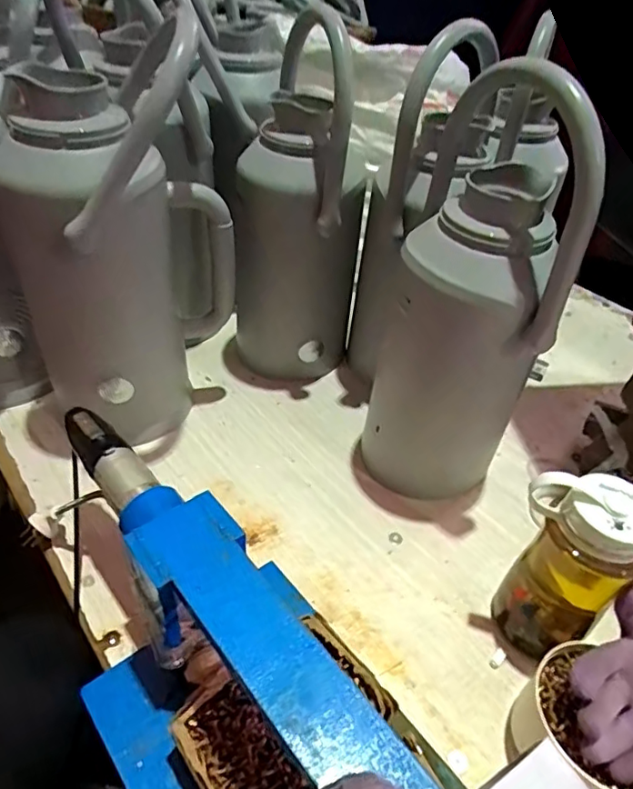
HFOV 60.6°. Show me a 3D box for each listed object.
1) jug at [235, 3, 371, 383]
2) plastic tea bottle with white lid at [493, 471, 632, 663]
[{"bbox_3d":[-0.028,-0.200,0.675,0.161,0.409,0.138,0,42,-5],"label":"jug"},{"bbox_3d":[0.217,0.153,0.477,0.078,0.185,0.086,-18,46,-23],"label":"plastic tea bottle with white lid"}]

